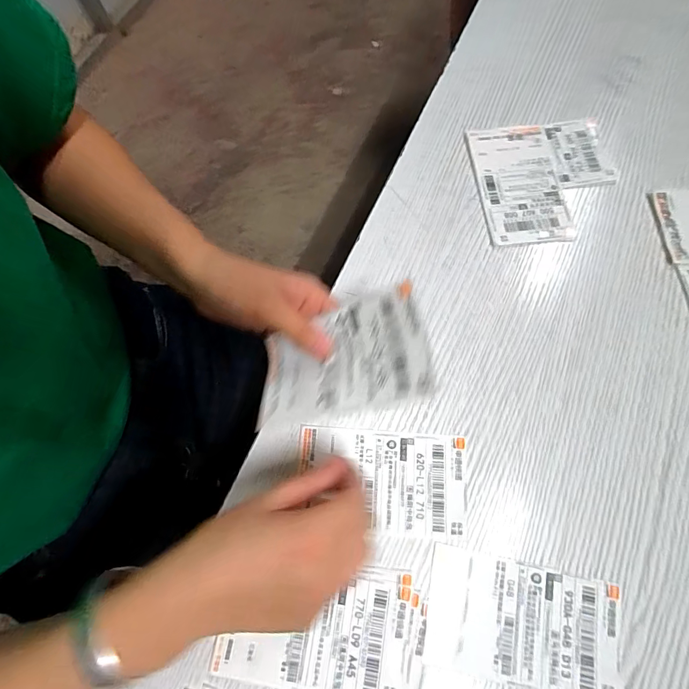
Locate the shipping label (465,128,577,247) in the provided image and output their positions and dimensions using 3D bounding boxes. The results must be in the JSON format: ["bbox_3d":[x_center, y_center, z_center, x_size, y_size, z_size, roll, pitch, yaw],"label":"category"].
[{"bbox_3d":[0.168,-0.155,0.390,0.076,0.005,0.131,-6,72,0],"label":"shipping label"}]

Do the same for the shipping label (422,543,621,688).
[{"bbox_3d":[0.123,0.192,0.278,0.128,0.004,0.074,10,73,5],"label":"shipping label"}]

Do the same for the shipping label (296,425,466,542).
[{"bbox_3d":[0.027,0.103,0.311,0.128,0.004,0.073,5,72,4],"label":"shipping label"}]

